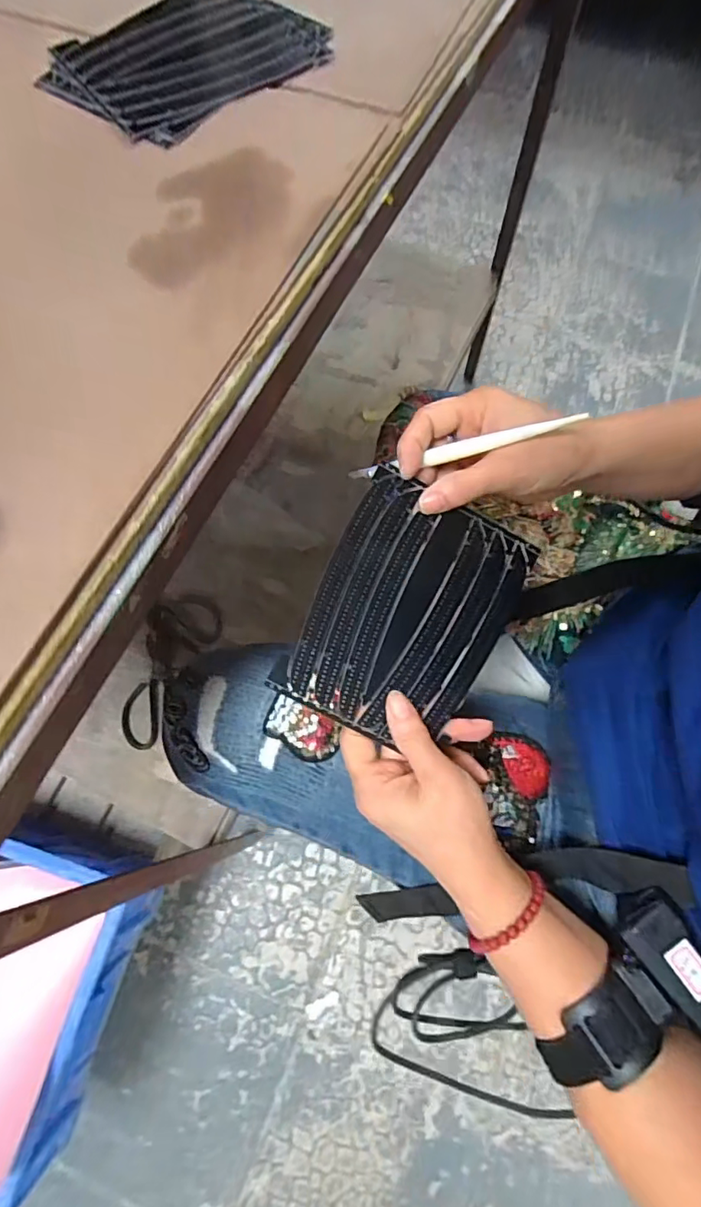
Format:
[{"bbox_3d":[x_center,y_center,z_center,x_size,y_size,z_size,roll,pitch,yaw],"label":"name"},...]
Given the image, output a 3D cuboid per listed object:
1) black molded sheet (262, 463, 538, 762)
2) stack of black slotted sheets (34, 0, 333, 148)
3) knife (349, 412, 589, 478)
[{"bbox_3d":[0.037,0.007,0.334,0.119,0.007,0.153,28,83,-6],"label":"black molded sheet"},{"bbox_3d":[-0.116,-0.389,0.372,0.175,0.011,0.137,-40,75,-12],"label":"stack of black slotted sheets"},{"bbox_3d":[0.062,-0.094,0.324,0.136,0.009,0.008,-7,71,26],"label":"knife"}]

